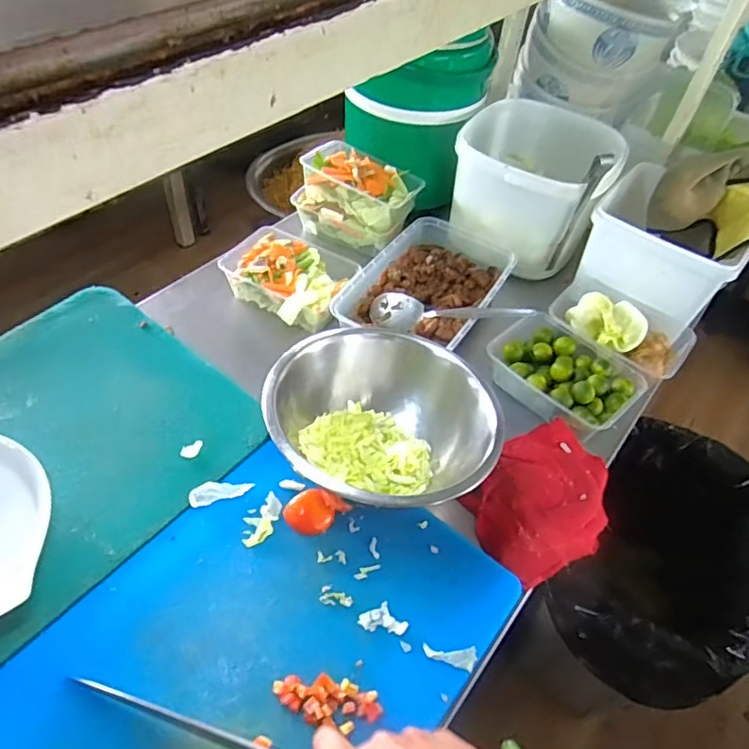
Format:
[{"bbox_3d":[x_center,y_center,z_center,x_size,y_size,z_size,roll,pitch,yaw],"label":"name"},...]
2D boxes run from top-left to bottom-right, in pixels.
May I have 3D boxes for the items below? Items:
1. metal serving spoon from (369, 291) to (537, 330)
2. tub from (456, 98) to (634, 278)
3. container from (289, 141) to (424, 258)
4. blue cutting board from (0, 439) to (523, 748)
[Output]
[{"bbox_3d":[0.094,-0.080,0.731,0.205,0.025,0.045,2,50,17],"label":"metal serving spoon"},{"bbox_3d":[0.247,-0.299,0.859,0.218,0.158,0.223,32,53,20],"label":"tub"},{"bbox_3d":[-0.023,-0.279,0.897,0.173,0.101,0.112,23,51,14],"label":"container"},{"bbox_3d":[-0.110,0.246,0.476,0.297,0.021,0.425,35,57,20],"label":"blue cutting board"}]

